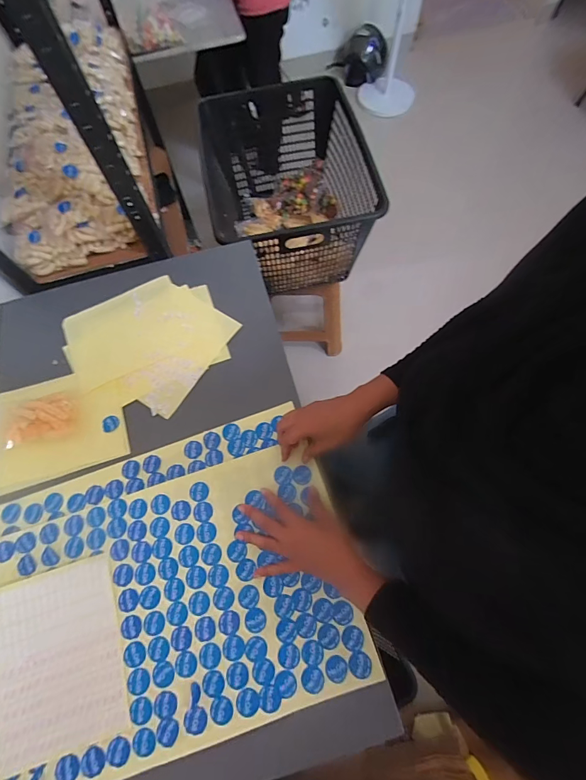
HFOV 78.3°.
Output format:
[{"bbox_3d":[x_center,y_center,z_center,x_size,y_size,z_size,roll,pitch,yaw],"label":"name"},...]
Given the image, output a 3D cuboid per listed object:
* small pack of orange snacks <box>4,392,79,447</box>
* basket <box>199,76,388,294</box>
[{"bbox_3d":[-0.391,0.043,0.562,0.101,0.017,0.068,-11,71,-5],"label":"small pack of orange snacks"},{"bbox_3d":[-0.017,-0.542,1.027,0.412,0.286,0.514,-14,69,-3],"label":"basket"}]

